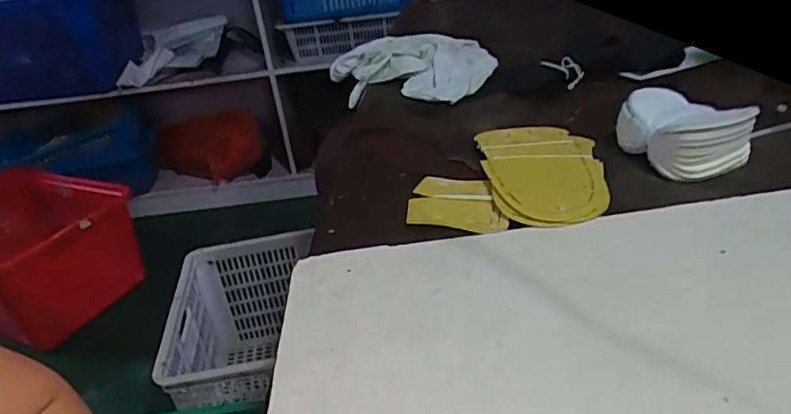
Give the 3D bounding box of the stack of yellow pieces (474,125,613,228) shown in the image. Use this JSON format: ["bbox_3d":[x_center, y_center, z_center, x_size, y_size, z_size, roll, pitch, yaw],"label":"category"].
[{"bbox_3d":[0.136,-0.034,0.506,0.107,0.015,0.177,-5,29,3],"label":"stack of yellow pieces"}]

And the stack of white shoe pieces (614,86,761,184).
[{"bbox_3d":[0.255,-0.070,0.509,0.078,0.049,0.104,-23,33,-28],"label":"stack of white shoe pieces"}]

